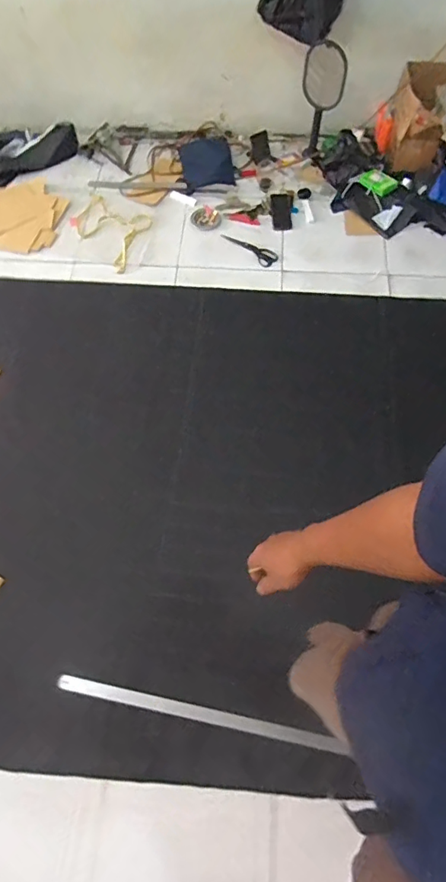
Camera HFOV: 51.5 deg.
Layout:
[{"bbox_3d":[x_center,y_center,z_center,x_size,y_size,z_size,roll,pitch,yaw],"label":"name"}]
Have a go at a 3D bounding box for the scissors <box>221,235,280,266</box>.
[{"bbox_3d":[0.108,-0.754,1.797,0.234,0.011,0.076,40,72,15],"label":"scissors"}]

